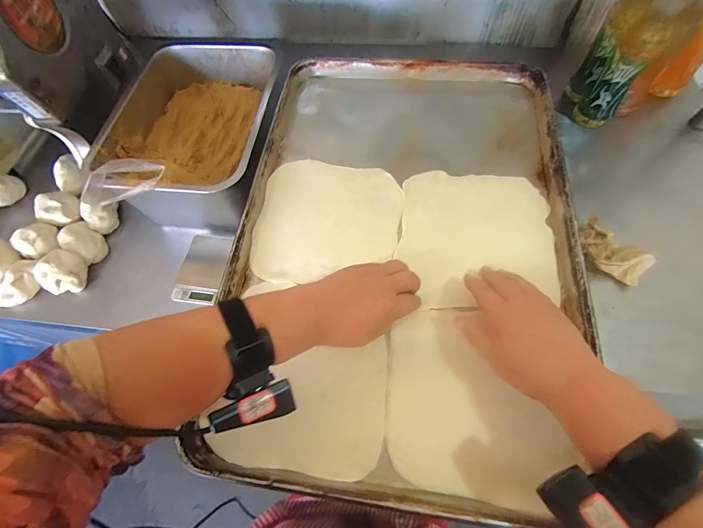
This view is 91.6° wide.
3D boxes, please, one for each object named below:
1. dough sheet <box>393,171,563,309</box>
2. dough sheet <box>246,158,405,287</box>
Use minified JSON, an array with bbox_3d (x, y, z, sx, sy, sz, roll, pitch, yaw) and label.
[{"bbox_3d":[0.156,-0.033,0.430,0.184,0.010,0.189,6,64,6],"label":"dough sheet"},{"bbox_3d":[-0.032,-0.058,0.450,0.185,0.009,0.182,7,64,6],"label":"dough sheet"}]

